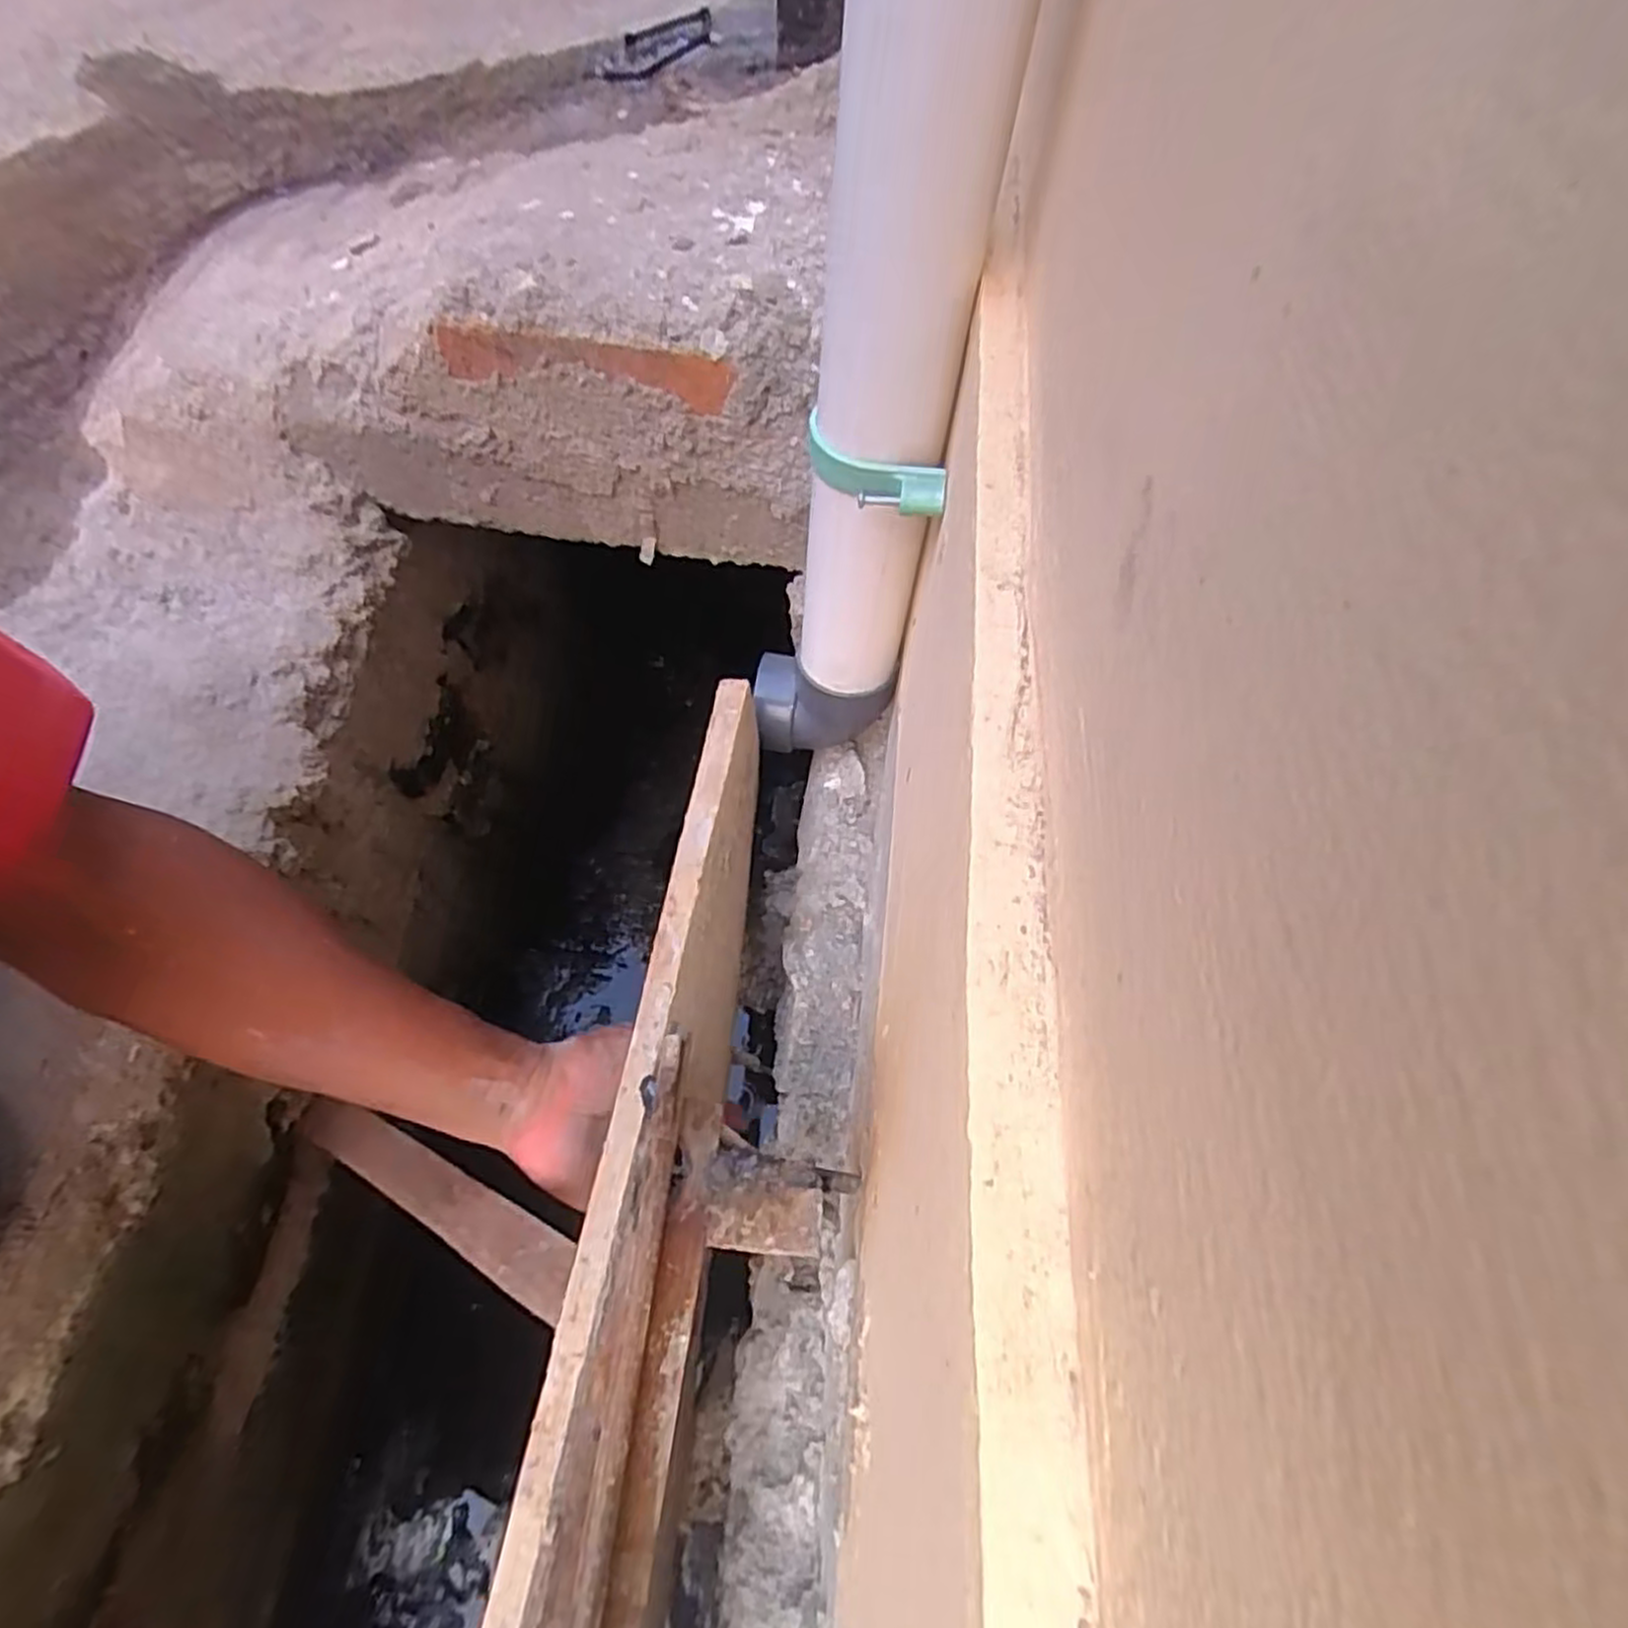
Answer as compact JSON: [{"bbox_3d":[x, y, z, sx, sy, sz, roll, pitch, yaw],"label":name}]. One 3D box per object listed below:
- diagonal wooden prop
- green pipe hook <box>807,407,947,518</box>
[{"bbox_3d":[-0.225,0.206,0.447,0.290,0.013,0.031,4,53,37],"label":"diagonal wooden prop"},{"bbox_3d":[0.024,-0.153,0.355,0.075,0.019,0.032,37,65,18],"label":"green pipe hook"}]

